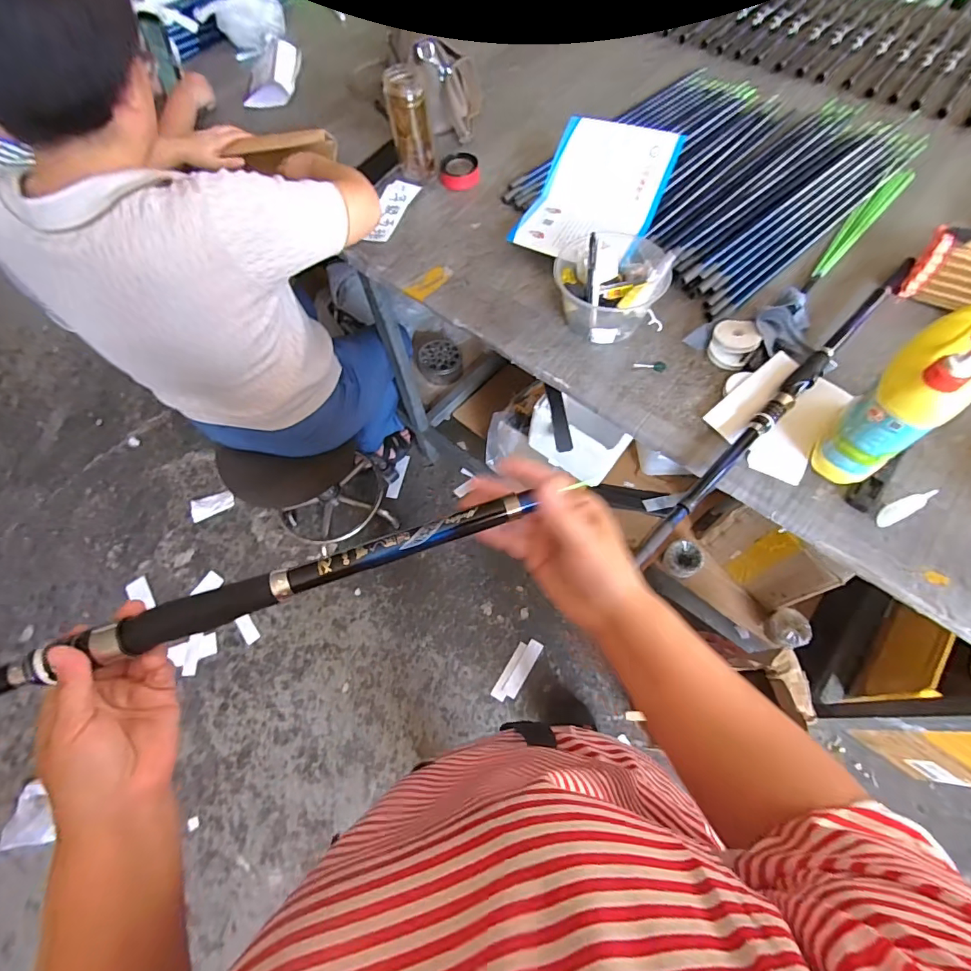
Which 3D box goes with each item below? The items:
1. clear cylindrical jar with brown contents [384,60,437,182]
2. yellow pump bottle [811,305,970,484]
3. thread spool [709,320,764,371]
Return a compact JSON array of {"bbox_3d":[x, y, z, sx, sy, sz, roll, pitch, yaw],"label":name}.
[{"bbox_3d":[-0.142,-0.682,0.897,0.075,0.169,0.082,-11,64,-2],"label":"clear cylindrical jar with brown contents"},{"bbox_3d":[0.472,-0.103,0.524,0.137,0.250,0.081,-41,68,-15],"label":"yellow pump bottle"},{"bbox_3d":[0.373,-0.215,0.711,0.066,0.030,0.075,38,72,19],"label":"thread spool"}]

